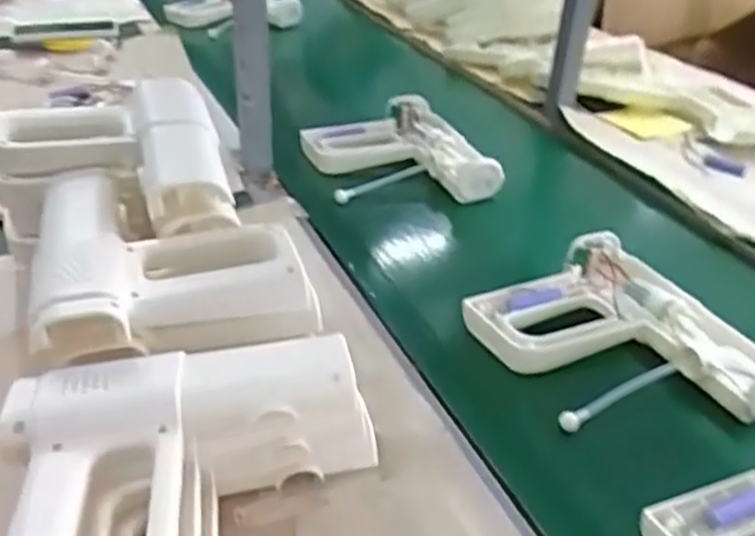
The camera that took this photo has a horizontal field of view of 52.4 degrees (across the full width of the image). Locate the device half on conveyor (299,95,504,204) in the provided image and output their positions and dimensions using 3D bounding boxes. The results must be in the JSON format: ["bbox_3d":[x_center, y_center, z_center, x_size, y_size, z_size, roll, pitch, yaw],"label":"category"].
[{"bbox_3d":[0.018,-0.142,0.927,0.196,0.040,0.217,-9,35,-16],"label":"device half on conveyor"}]

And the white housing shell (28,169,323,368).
[{"bbox_3d":[-0.157,-0.011,0.582,0.185,0.055,0.199,-8,34,-15],"label":"white housing shell"}]

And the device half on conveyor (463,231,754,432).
[{"bbox_3d":[0.189,0.059,0.636,0.192,0.050,0.209,-9,35,-17],"label":"device half on conveyor"}]

